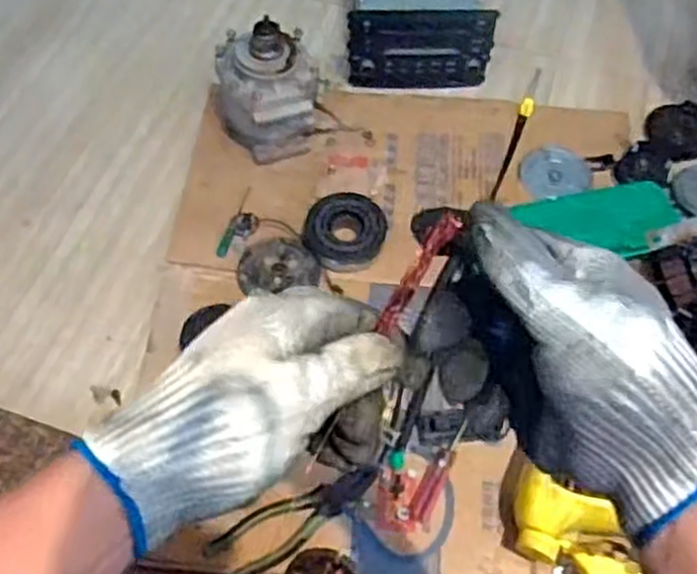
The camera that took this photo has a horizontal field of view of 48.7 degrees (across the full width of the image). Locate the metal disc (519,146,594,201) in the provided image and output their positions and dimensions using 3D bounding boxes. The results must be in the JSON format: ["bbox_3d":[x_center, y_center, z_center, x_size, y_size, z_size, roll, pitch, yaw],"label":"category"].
[{"bbox_3d":[0.290,-0.161,1.077,0.098,0.006,0.084,-8,60,-8],"label":"metal disc"}]

